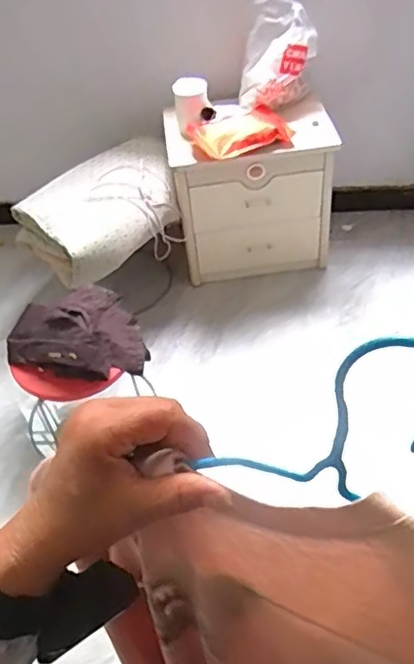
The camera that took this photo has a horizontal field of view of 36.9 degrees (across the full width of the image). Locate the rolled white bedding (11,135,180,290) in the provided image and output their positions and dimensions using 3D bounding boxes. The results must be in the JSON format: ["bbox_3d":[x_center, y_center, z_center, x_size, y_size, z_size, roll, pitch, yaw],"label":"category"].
[{"bbox_3d":[-0.275,-0.348,1.722,0.457,0.142,0.307,-36,56,-22],"label":"rolled white bedding"}]

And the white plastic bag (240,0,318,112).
[{"bbox_3d":[0.181,-0.698,1.577,0.181,0.224,0.155,3,51,8],"label":"white plastic bag"}]

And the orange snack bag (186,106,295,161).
[{"bbox_3d":[0.088,-0.544,1.694,0.273,0.066,0.137,-13,51,-6],"label":"orange snack bag"}]

